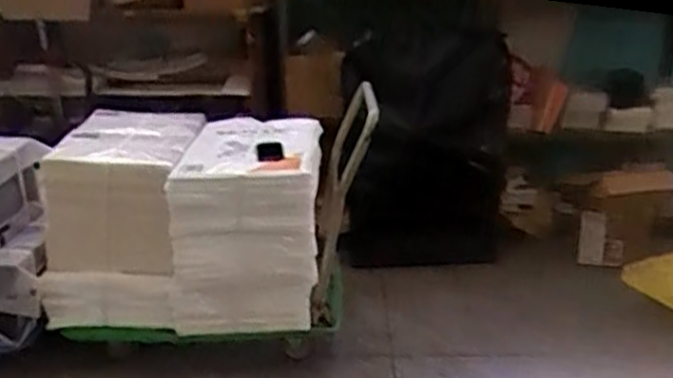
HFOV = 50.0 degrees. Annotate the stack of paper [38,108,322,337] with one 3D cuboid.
[{"bbox_3d":[-0.388,0.114,1.955,0.698,0.547,0.375,6,21,17],"label":"stack of paper"}]

